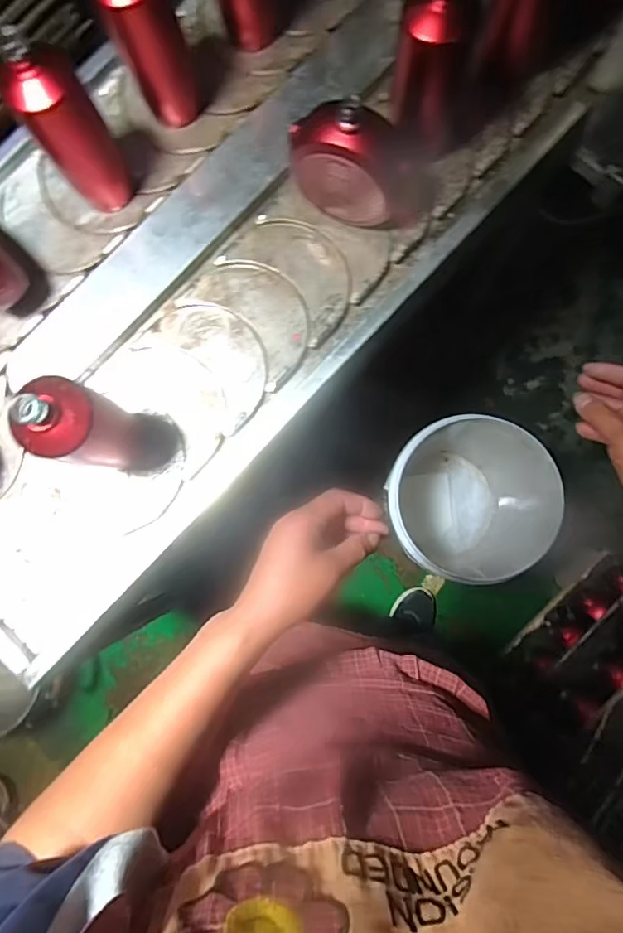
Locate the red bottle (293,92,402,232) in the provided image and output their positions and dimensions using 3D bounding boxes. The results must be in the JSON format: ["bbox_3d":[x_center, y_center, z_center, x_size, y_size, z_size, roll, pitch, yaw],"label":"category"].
[{"bbox_3d":[0.036,-0.337,0.572,0.131,0.150,0.054,16,85,3],"label":"red bottle"}]

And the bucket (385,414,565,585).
[{"bbox_3d":[0.337,0.068,1.107,0.360,0.375,0.308,-15,84,0],"label":"bucket"}]

